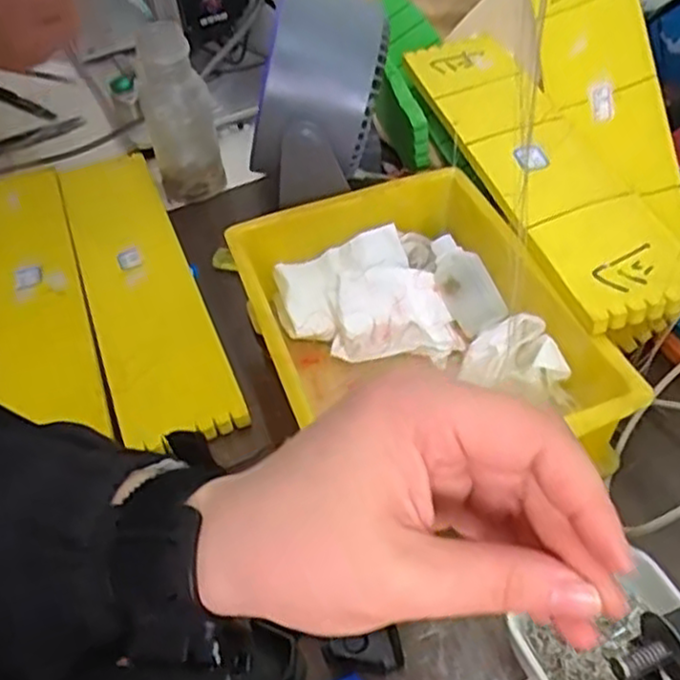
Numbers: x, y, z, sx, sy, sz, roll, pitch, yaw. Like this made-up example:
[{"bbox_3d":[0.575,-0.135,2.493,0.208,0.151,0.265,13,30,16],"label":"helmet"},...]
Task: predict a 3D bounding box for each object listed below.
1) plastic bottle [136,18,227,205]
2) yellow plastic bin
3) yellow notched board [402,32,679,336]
[{"bbox_3d":[-0.142,-0.198,0.635,0.057,0.138,0.061,-14,47,-6],"label":"plastic bottle"},{"bbox_3d":[0.043,-0.002,0.464,0.177,0.069,0.246,-18,48,-10],"label":"yellow plastic bin"},{"bbox_3d":[0.139,-0.137,0.528,0.085,0.013,0.352,-15,47,-4],"label":"yellow notched board"}]

